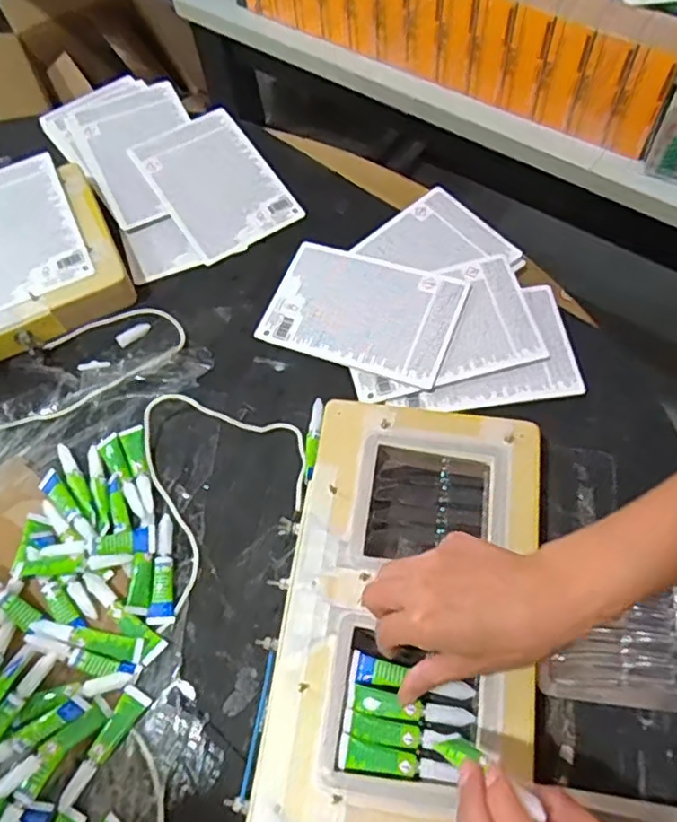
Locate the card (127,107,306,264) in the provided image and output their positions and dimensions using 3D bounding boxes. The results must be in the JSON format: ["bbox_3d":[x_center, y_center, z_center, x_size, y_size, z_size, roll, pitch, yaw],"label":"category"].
[{"bbox_3d":[-0.129,-0.238,0.660,0.114,0.007,0.174,-32,72,-14],"label":"card"}]

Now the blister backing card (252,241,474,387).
[{"bbox_3d":[0.022,-0.092,0.584,0.167,0.006,0.114,19,69,15],"label":"blister backing card"}]

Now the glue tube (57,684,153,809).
[{"bbox_3d":[-0.161,0.229,0.437,0.018,0.007,0.080,28,68,16],"label":"glue tube"}]

